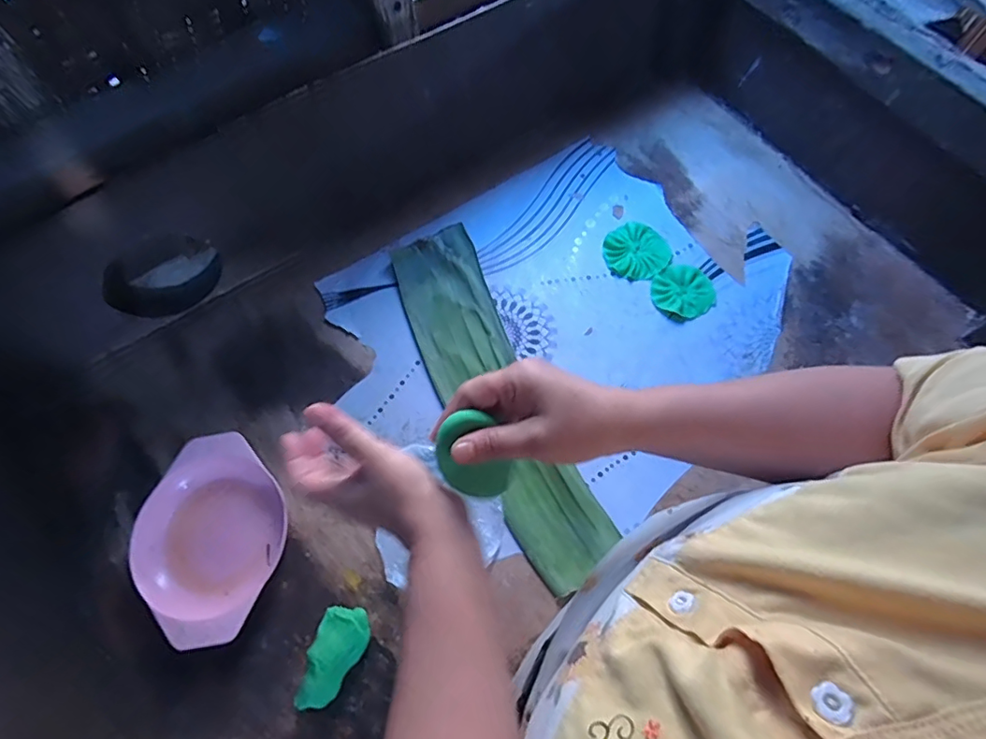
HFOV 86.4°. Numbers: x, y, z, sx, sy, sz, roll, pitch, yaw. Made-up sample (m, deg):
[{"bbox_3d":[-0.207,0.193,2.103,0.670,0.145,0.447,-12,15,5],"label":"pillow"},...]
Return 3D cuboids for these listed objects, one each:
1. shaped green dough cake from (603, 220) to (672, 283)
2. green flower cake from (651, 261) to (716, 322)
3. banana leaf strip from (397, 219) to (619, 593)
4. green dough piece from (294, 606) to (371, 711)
[{"bbox_3d":[0.172,-0.142,0.629,0.075,0.007,0.076,-1,68,2],"label":"shaped green dough cake"},{"bbox_3d":[0.218,-0.091,0.607,0.068,0.007,0.069,-1,68,2],"label":"green flower cake"},{"bbox_3d":[-0.001,0.024,0.565,0.102,0.016,0.411,-25,69,-1],"label":"banana leaf strip"},{"bbox_3d":[-0.138,0.255,0.465,0.047,0.039,0.080,10,69,6],"label":"green dough piece"}]

